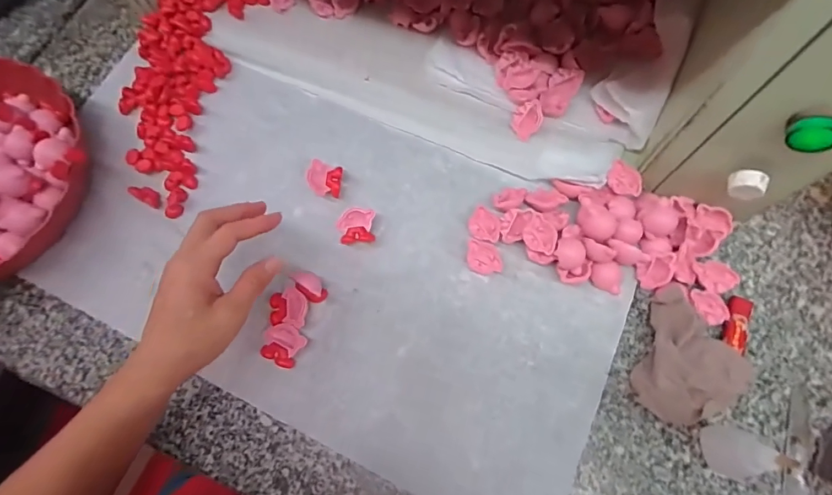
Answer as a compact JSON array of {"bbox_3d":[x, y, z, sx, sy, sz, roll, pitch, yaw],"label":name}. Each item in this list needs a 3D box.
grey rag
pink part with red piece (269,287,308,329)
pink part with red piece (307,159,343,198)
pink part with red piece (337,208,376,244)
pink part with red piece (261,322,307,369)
[{"bbox_3d":[0.230,0.099,0.353,0.083,0.030,0.092,22,74,9],"label":"grey rag"},{"bbox_3d":[-0.113,0.053,0.385,0.034,0.009,0.034,1,67,-3],"label":"pink part with red piece"},{"bbox_3d":[-0.090,-0.067,0.430,0.032,0.016,0.037,4,72,4],"label":"pink part with red piece"},{"bbox_3d":[-0.056,-0.020,0.412,0.035,0.016,0.030,-8,72,0],"label":"pink part with red piece"},{"bbox_3d":[-0.116,0.084,0.378,0.036,0.014,0.033,27,75,10],"label":"pink part with red piece"}]

